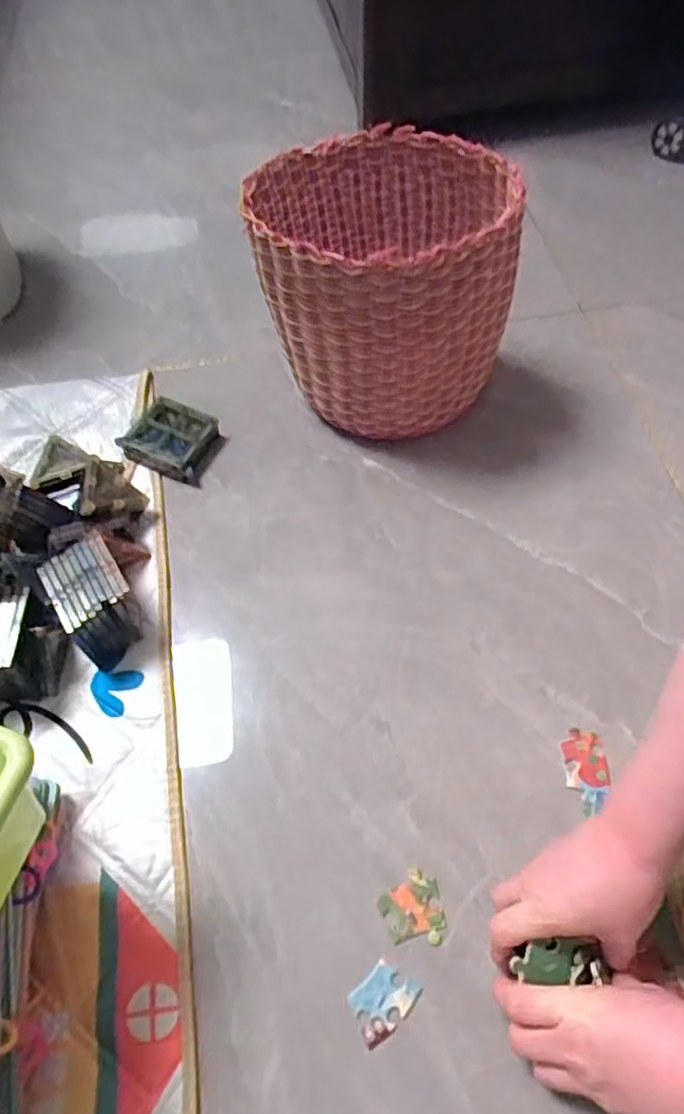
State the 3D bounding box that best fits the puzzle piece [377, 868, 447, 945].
[{"bbox_3d":[0.051,0.257,0.486,0.044,0.004,0.048,-11,59,-5],"label":"puzzle piece"}]

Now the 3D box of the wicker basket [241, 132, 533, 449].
[{"bbox_3d":[0.038,-0.255,0.667,0.226,0.235,0.195,-9,59,-3],"label":"wicker basket"}]

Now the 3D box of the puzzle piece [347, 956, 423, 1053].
[{"bbox_3d":[0.027,0.305,0.458,0.047,0.004,0.034,-40,66,-20],"label":"puzzle piece"}]

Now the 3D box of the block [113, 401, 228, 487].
[{"bbox_3d":[-0.179,-0.127,0.713,0.091,0.030,0.080,21,62,14],"label":"block"}]

